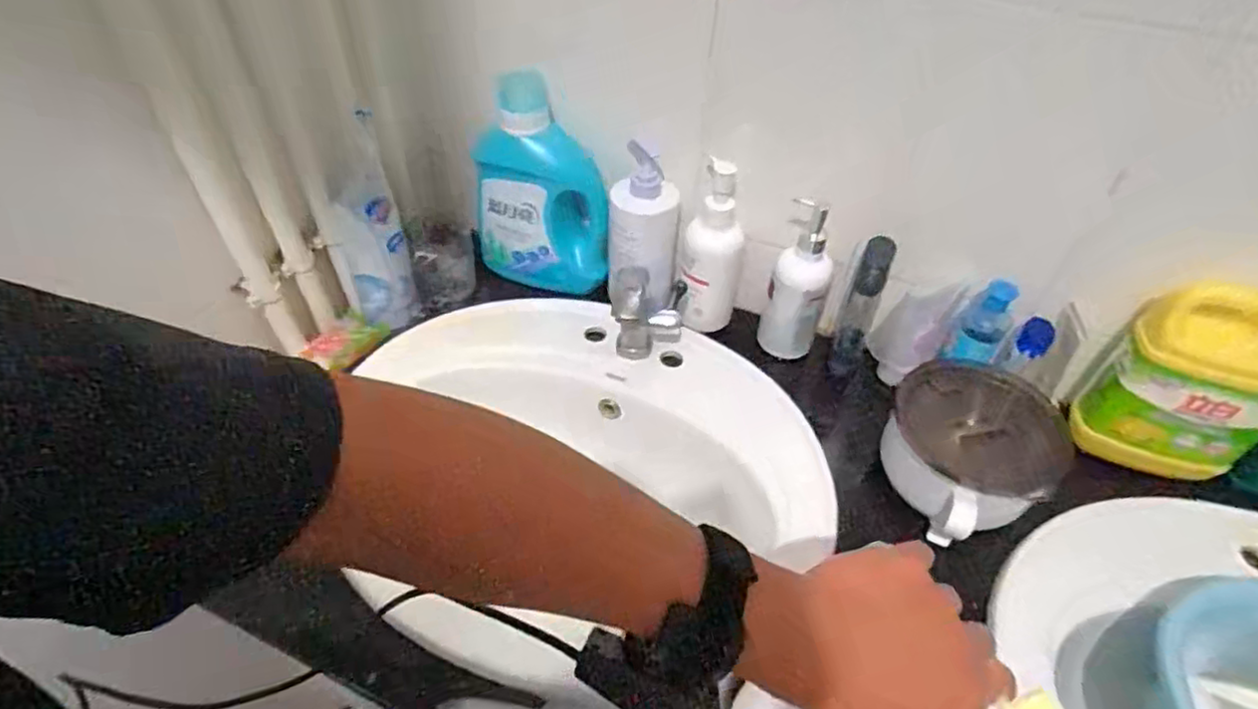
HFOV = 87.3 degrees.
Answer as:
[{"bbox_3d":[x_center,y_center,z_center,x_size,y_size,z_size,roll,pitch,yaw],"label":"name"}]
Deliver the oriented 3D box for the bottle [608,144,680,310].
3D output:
[{"bbox_3d":[0.017,-0.147,0.808,0.080,0.180,0.085,1,46,-1],"label":"bottle"}]

